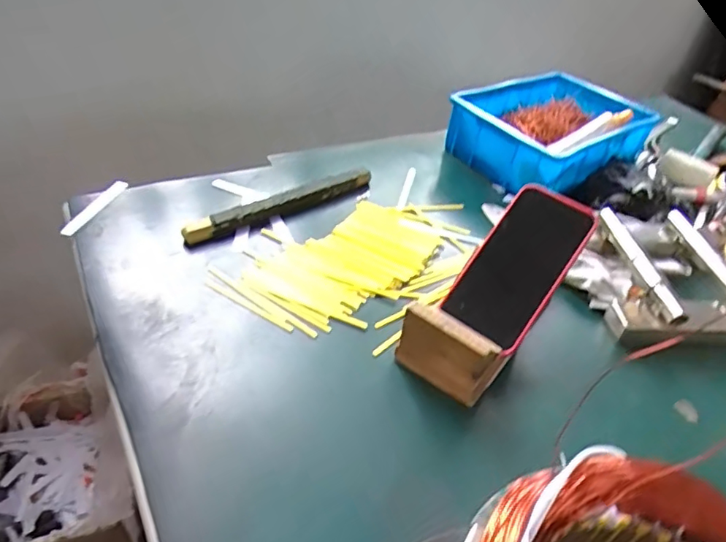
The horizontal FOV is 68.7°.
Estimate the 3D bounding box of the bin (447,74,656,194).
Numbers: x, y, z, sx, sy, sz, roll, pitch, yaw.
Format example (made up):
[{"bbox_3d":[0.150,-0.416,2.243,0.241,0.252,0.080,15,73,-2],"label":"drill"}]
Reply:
[{"bbox_3d":[0.301,-0.225,0.846,0.315,0.087,0.207,-23,47,-31],"label":"bin"}]

